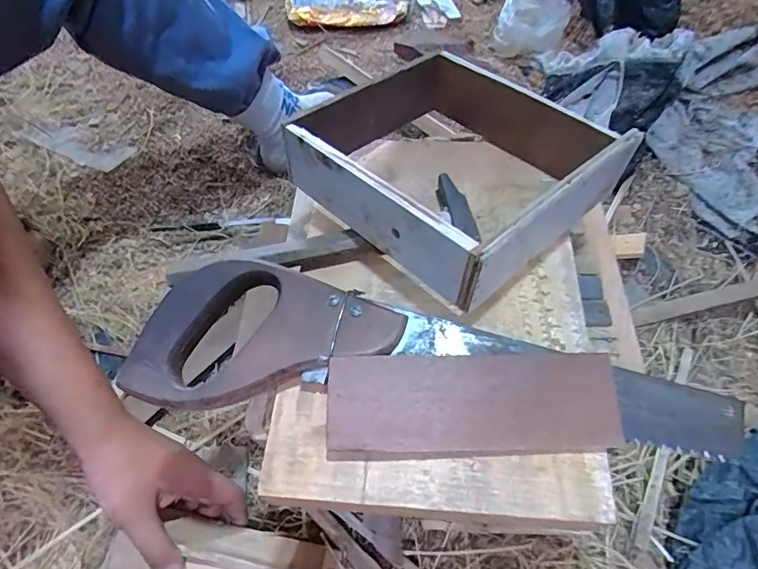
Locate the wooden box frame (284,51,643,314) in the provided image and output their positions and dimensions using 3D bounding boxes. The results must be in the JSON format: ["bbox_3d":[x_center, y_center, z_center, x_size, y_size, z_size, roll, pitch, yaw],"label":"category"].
[{"bbox_3d":[0.047,-0.094,0.342,0.169,0.057,0.207,-39,62,-25],"label":"wooden box frame"}]

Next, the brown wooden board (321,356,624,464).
[{"bbox_3d":[0.050,0.068,0.264,0.155,0.013,0.055,-2,73,1],"label":"brown wooden board"}]

